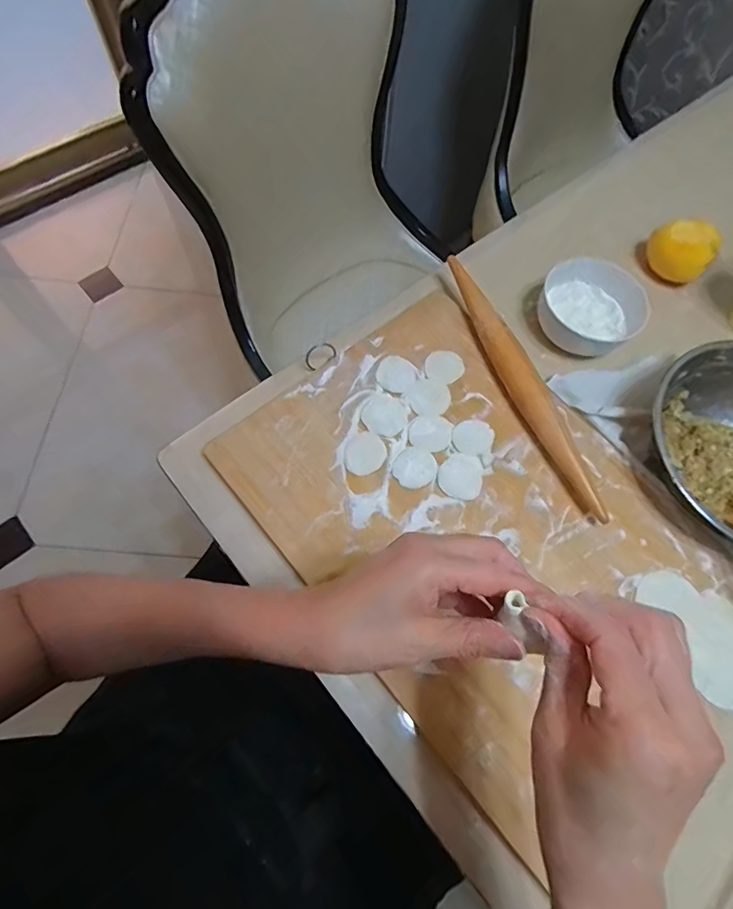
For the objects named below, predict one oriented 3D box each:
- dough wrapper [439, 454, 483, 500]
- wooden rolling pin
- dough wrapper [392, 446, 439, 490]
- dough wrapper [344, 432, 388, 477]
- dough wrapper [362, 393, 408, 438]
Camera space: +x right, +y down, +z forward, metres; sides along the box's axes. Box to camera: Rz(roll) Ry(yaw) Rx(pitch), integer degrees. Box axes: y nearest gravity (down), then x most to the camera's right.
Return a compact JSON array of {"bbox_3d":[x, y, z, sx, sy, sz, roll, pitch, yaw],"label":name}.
[{"bbox_3d":[0.089,0.019,0.448,0.039,0.004,0.045,14,69,3],"label":"dough wrapper"},{"bbox_3d":[0.150,-0.075,0.476,0.026,0.030,0.303,-21,71,-10],"label":"wooden rolling pin"},{"bbox_3d":[0.046,0.012,0.450,0.040,0.004,0.038,-40,76,-16],"label":"dough wrapper"},{"bbox_3d":[-0.002,-0.001,0.455,0.042,0.004,0.038,-38,75,-16],"label":"dough wrapper"},{"bbox_3d":[0.018,-0.039,0.471,0.043,0.004,0.044,1,69,-2],"label":"dough wrapper"}]

